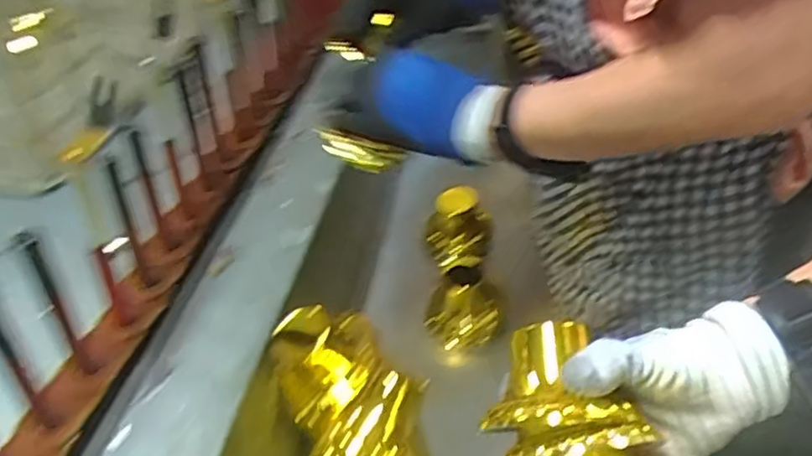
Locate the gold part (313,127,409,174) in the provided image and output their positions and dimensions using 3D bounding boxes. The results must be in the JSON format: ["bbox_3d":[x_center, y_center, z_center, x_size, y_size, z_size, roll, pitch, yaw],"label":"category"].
[{"bbox_3d":[-0.045,-0.077,0.662,0.093,0.039,0.018,16,35,-19],"label":"gold part"}]

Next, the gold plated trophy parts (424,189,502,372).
[{"bbox_3d":[0.071,0.048,0.863,0.083,0.100,0.221,0,39,2],"label":"gold plated trophy parts"}]

